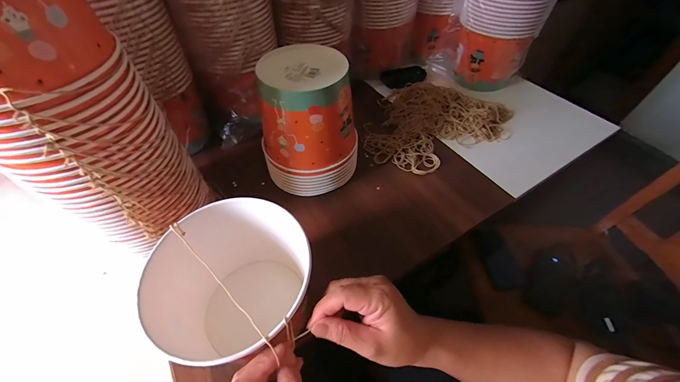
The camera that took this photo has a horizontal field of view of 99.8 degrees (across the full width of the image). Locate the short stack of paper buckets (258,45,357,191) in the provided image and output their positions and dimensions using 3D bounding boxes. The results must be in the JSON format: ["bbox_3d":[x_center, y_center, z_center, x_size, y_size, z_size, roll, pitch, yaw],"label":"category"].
[{"bbox_3d":[-0.044,-0.107,0.468,0.144,0.187,0.138,11,54,8],"label":"short stack of paper buckets"}]

